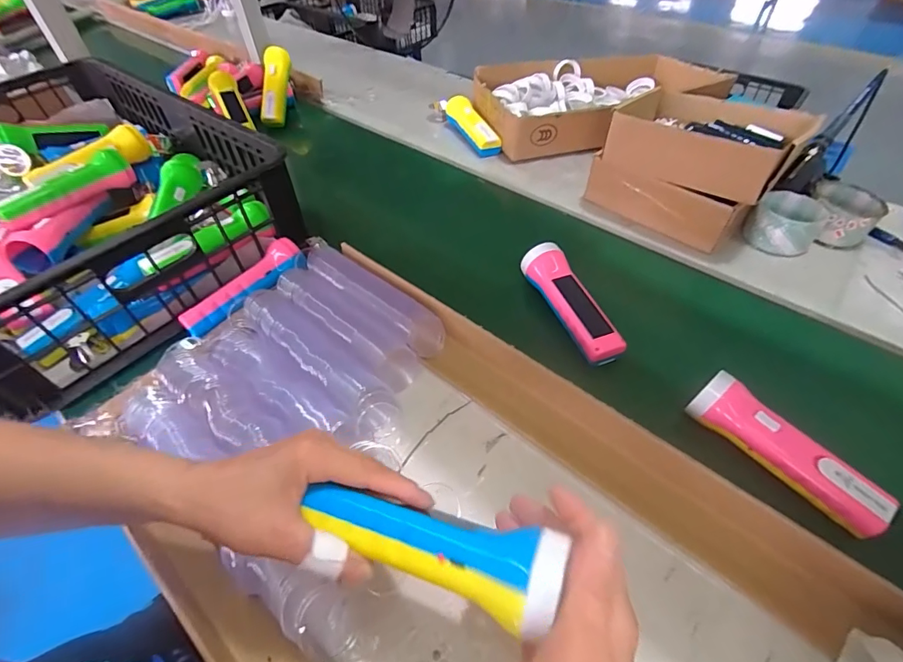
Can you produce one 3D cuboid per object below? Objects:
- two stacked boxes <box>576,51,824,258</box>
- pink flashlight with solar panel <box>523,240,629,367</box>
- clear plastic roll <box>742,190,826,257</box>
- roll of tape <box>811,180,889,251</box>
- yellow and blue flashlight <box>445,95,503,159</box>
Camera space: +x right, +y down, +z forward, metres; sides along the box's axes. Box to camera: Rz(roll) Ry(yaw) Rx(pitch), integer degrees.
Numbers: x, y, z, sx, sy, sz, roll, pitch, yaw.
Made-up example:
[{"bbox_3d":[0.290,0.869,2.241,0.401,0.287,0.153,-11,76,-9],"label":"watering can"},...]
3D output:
[{"bbox_3d":[0.347,-0.249,0.637,0.218,0.142,0.186,35,59,27],"label":"two stacked boxes"},{"bbox_3d":[0.139,-0.036,0.517,0.052,0.041,0.166,-20,52,-14],"label":"pink flashlight with solar panel"},{"bbox_3d":[0.454,-0.146,0.607,0.083,0.046,0.079,35,59,27],"label":"clear plastic roll"},{"bbox_3d":[0.542,-0.163,0.618,0.093,0.048,0.093,-1,50,1],"label":"roll of tape"},{"bbox_3d":[0.038,-0.375,0.816,0.041,0.052,0.158,-22,53,-16],"label":"yellow and blue flashlight"}]

